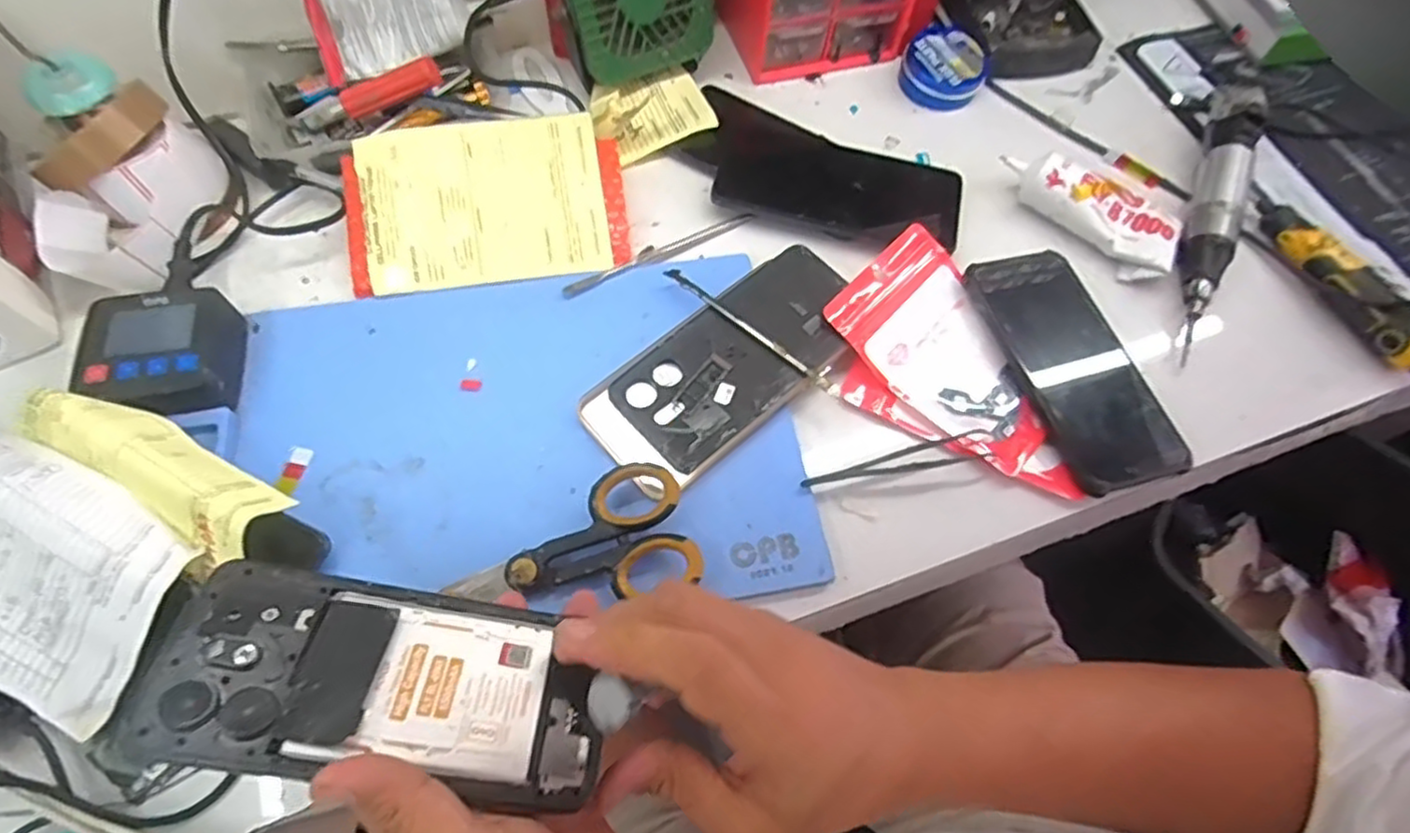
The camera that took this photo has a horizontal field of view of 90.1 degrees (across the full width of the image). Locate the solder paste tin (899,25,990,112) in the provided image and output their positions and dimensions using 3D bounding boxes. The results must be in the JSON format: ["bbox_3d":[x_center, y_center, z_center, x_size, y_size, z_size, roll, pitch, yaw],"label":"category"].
[{"bbox_3d":[0.186,-0.272,0.551,0.064,0.025,0.068,1,66,-3],"label":"solder paste tin"}]

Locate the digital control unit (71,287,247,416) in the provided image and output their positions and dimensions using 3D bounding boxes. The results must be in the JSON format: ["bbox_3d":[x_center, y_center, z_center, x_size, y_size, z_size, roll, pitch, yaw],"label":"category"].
[{"bbox_3d":[-0.303,-0.032,0.394,0.069,0.032,0.076,-9,67,-8],"label":"digital control unit"}]

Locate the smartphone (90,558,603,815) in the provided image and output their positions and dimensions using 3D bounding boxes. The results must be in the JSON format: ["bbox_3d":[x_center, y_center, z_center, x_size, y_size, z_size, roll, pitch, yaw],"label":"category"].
[{"bbox_3d":[-0.123,0.102,0.276,0.162,0.004,0.077,12,46,-10],"label":"smartphone"}]

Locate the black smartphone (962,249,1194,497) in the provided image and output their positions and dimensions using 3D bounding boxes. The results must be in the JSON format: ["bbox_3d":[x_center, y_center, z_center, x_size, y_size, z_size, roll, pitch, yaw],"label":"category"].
[{"bbox_3d":[0.231,-0.036,0.438,0.079,0.008,0.165,-14,67,-10],"label":"black smartphone"}]

